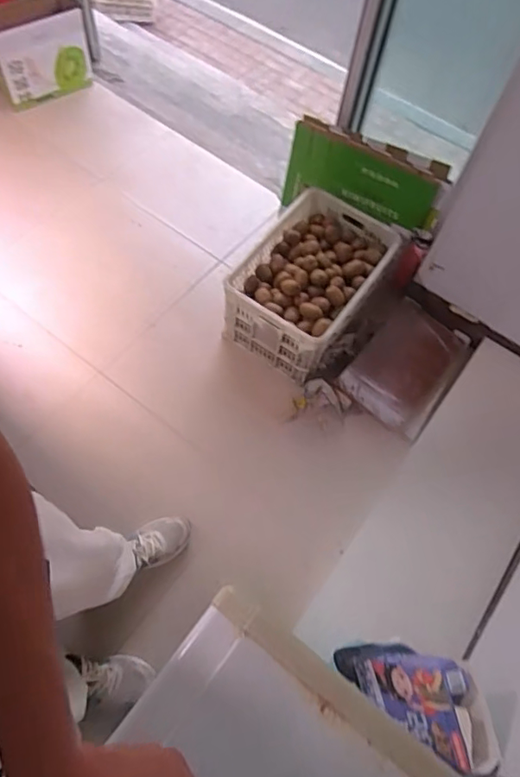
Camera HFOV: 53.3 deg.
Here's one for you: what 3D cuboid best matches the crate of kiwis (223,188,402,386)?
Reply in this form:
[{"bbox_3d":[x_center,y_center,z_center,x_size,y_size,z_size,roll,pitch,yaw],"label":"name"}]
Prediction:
[{"bbox_3d":[0.167,-0.364,1.683,0.375,0.243,0.568,32,65,11],"label":"crate of kiwis"}]

